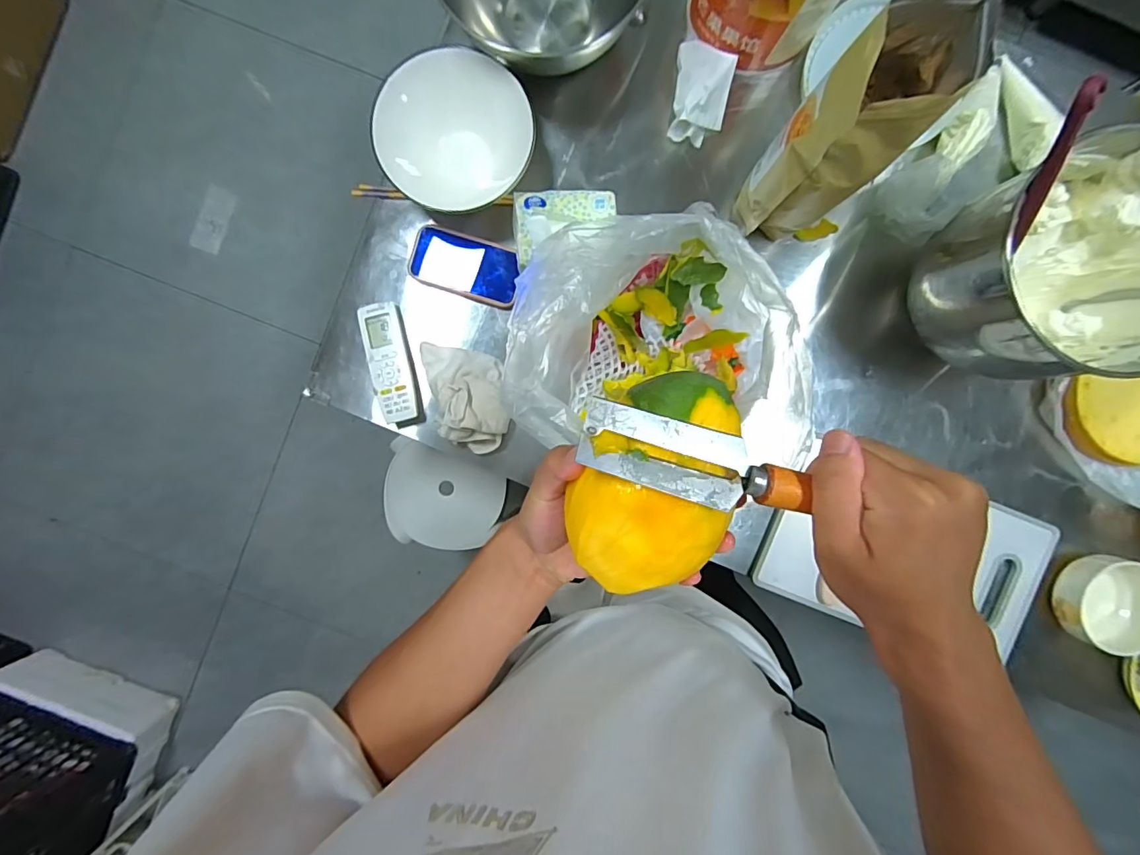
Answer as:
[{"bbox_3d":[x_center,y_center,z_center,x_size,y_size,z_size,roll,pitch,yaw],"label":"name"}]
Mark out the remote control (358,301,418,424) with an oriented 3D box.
[{"bbox_3d":[-0.242,-0.087,0.642,0.048,0.031,0.159,-12,92,1],"label":"remote control"}]

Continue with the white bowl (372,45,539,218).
[{"bbox_3d":[-0.142,-0.360,0.601,0.186,0.098,0.177,0,92,1],"label":"white bowl"}]

